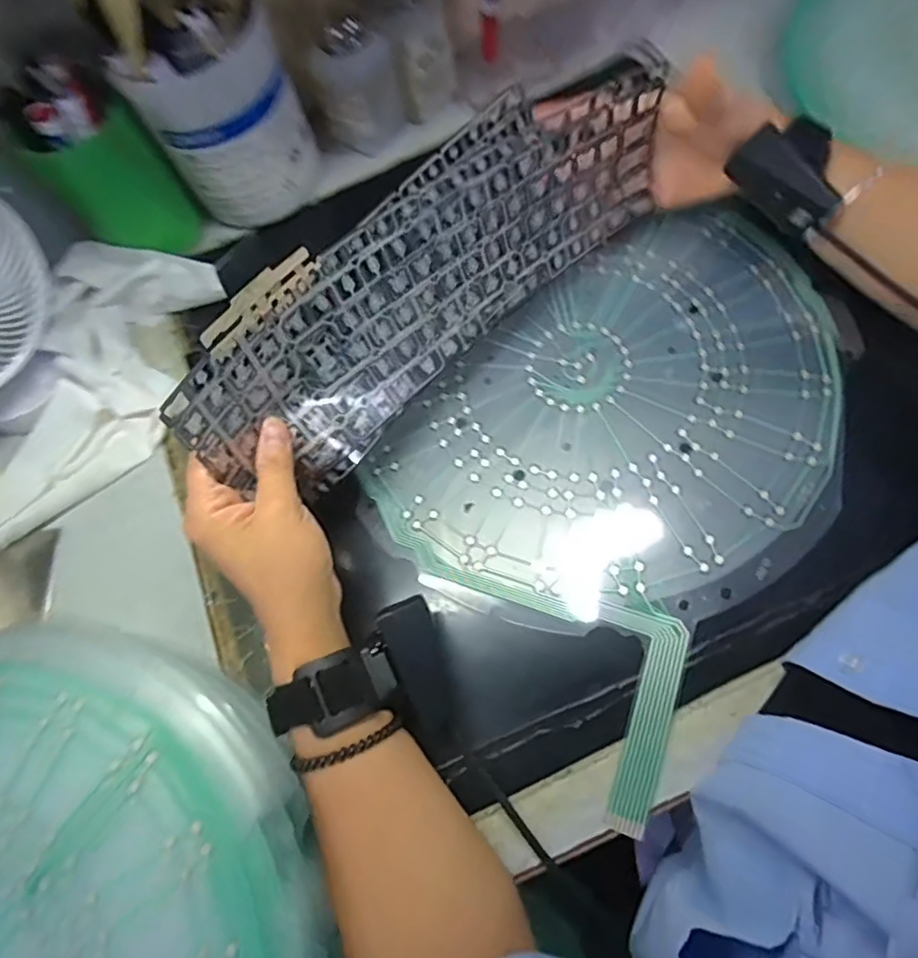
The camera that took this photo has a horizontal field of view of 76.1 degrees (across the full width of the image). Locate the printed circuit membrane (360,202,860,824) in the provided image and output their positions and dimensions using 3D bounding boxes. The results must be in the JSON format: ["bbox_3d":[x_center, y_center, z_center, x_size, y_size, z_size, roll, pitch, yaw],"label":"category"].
[{"bbox_3d":[0.129,-0.026,0.394,0.340,0.008,0.276,-40,69,-7],"label":"printed circuit membrane"}]

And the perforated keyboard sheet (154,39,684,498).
[{"bbox_3d":[-0.010,-0.123,0.354,0.342,0.113,0.028,-44,43,-13],"label":"perforated keyboard sheet"}]

